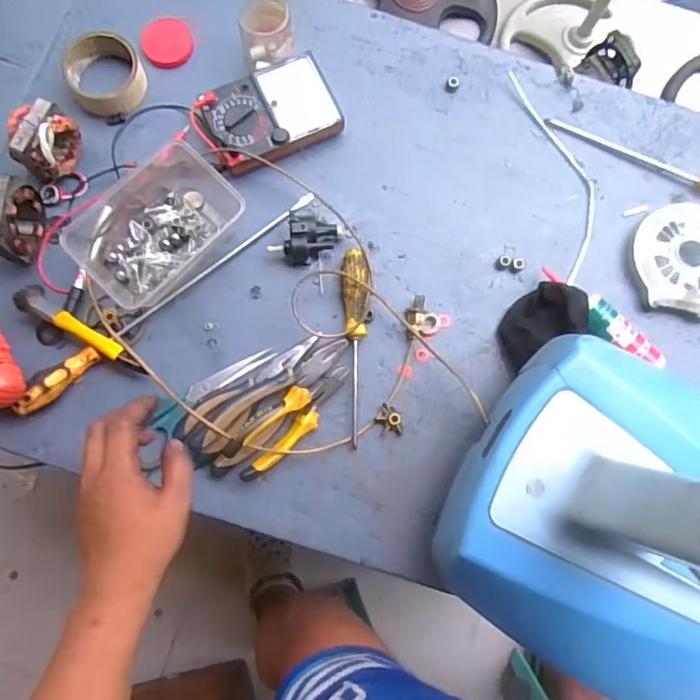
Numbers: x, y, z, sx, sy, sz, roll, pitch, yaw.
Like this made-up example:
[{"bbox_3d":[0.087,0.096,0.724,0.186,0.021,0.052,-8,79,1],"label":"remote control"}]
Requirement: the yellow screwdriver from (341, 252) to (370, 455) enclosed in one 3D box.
[{"bbox_3d":[0.012,-0.005,0.647,0.030,0.028,0.214,-4,81,-2],"label":"yellow screwdriver"}]

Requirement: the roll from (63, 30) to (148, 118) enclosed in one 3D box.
[{"bbox_3d":[-0.288,-0.323,0.681,0.085,0.037,0.083,0,81,-2],"label":"roll"}]

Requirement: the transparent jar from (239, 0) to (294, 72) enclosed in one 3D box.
[{"bbox_3d":[-0.096,-0.369,0.680,0.062,0.056,0.061,-3,81,-2],"label":"transparent jar"}]

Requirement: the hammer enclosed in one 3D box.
[{"bbox_3d":[-0.300,-0.027,0.626,0.121,0.031,0.028,33,81,3],"label":"hammer"}]

